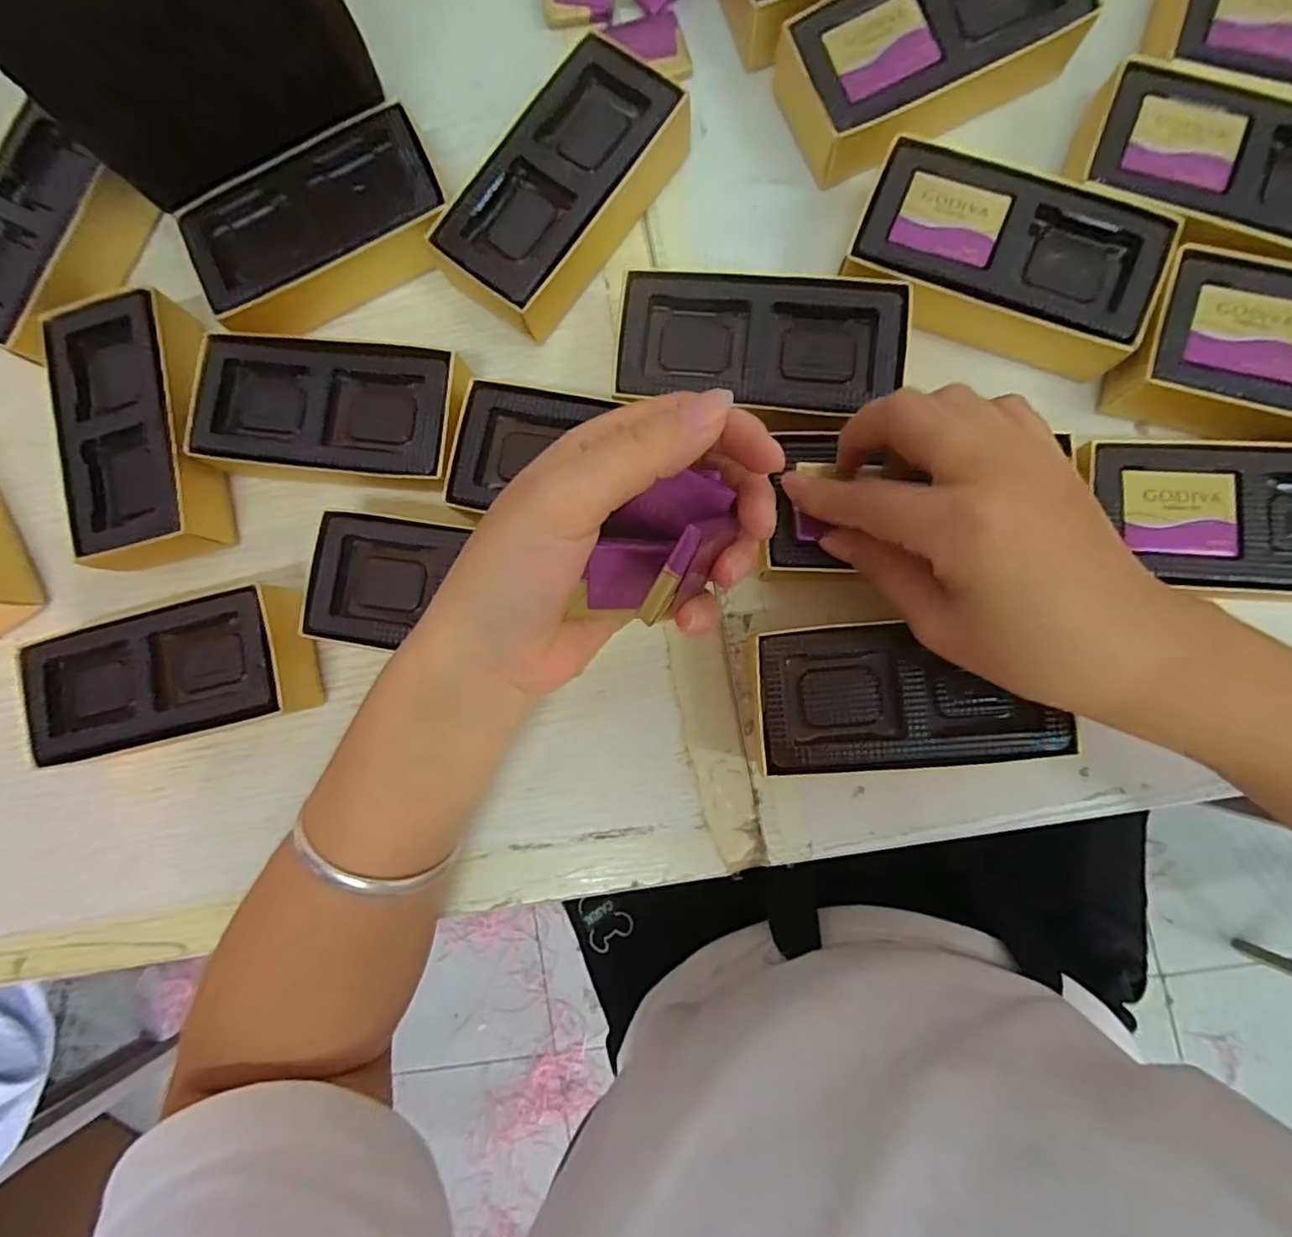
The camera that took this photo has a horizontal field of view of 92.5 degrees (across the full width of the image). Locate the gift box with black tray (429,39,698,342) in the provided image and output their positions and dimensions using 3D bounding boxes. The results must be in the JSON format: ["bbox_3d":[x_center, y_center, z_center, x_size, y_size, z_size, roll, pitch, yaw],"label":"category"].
[{"bbox_3d":[-0.037,-0.184,0.272,0.055,0.032,0.116,38,91,6],"label":"gift box with black tray"}]

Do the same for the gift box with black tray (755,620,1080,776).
[{"bbox_3d":[0.099,0.029,0.246,0.109,0.033,0.054,-5,87,5],"label":"gift box with black tray"}]

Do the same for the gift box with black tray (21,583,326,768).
[{"bbox_3d":[-0.205,0.023,0.274,0.117,0.035,0.056,-13,86,5],"label":"gift box with black tray"}]

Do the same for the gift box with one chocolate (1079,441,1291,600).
[{"bbox_3d":[0.219,-0.037,0.242,0.105,0.036,0.057,2,88,6],"label":"gift box with one chocolate"}]

